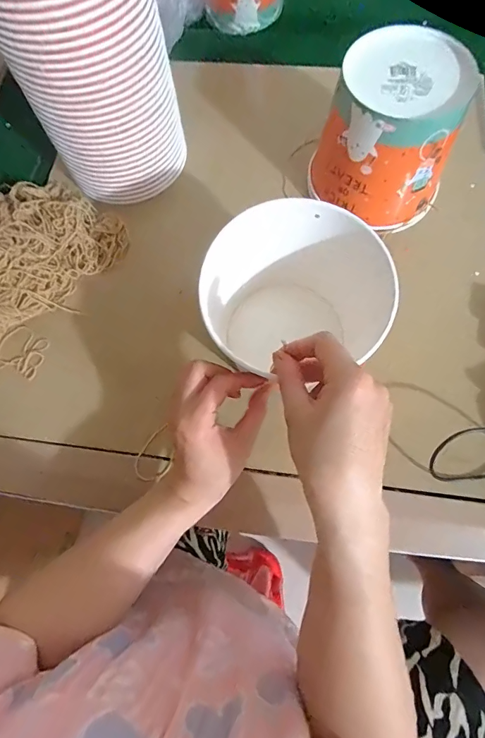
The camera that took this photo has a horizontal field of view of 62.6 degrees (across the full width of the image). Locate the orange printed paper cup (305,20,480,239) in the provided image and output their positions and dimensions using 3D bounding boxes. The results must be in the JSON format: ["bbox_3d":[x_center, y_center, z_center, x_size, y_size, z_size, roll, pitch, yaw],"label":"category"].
[{"bbox_3d":[0.169,-0.262,0.449,0.138,0.133,0.137,-1,71,2],"label":"orange printed paper cup"}]

